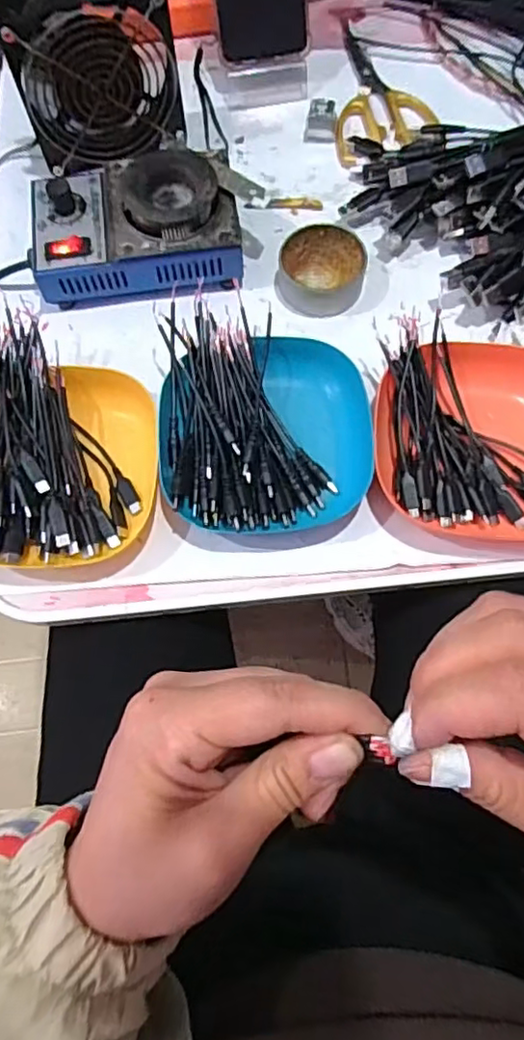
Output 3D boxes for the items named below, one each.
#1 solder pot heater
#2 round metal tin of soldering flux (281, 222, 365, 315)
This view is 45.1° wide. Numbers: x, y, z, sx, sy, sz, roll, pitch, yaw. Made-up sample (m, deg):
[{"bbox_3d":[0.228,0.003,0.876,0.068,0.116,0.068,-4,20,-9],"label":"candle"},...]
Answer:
[{"bbox_3d":[-0.093,-0.218,0.473,0.152,0.061,0.101,-3,71,0],"label":"solder pot heater"},{"bbox_3d":[0.045,-0.189,0.477,0.062,0.024,0.063,0,71,1],"label":"round metal tin of soldering flux"}]

